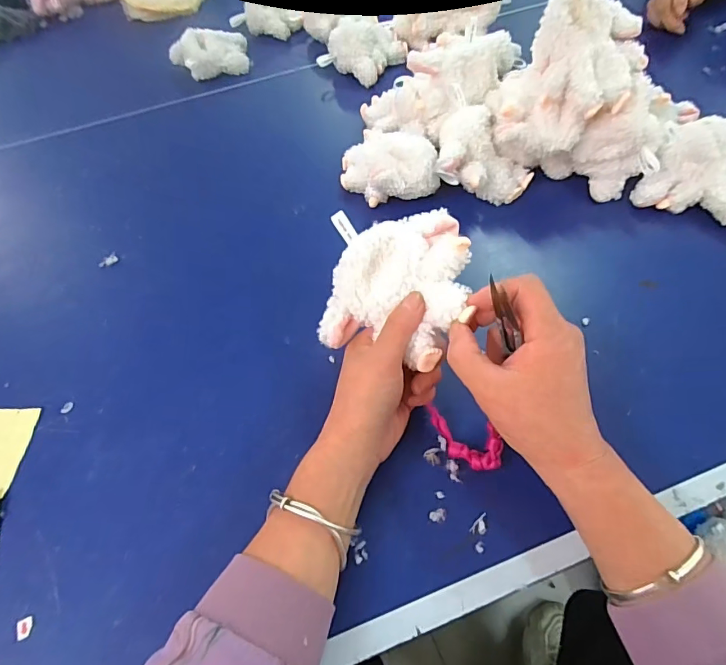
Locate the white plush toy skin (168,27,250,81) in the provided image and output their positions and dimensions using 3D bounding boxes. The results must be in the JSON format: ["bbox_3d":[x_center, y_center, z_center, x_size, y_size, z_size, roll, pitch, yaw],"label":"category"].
[{"bbox_3d":[-0.249,-0.454,0.723,0.126,0.051,0.074,-18,57,-7],"label":"white plush toy skin"}]

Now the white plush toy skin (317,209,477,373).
[{"bbox_3d":[0.027,-0.039,0.351,0.113,0.045,0.120,8,84,18],"label":"white plush toy skin"}]

